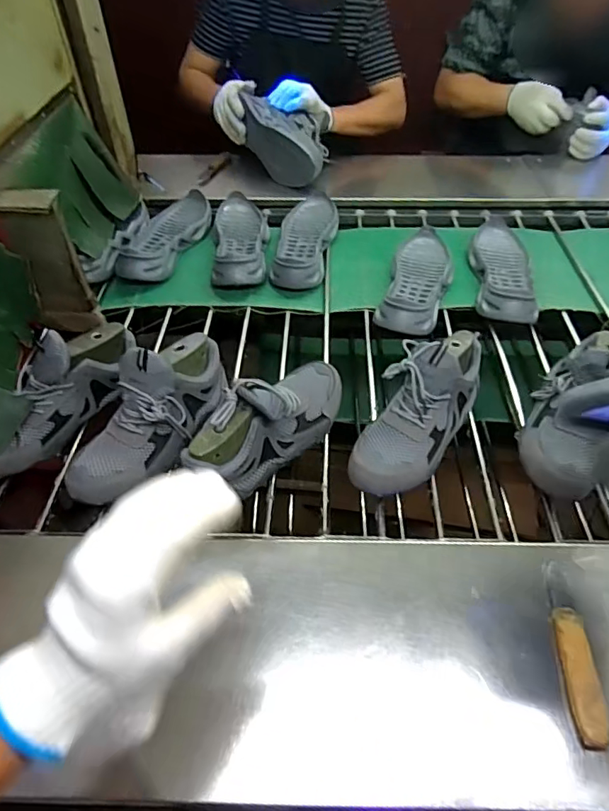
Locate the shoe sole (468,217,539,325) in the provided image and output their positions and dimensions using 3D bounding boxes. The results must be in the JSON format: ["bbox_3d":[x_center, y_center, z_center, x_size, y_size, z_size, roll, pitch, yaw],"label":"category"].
[{"bbox_3d":[0.361,-0.251,0.928,0.099,0.049,0.282,9,47,5],"label":"shoe sole"}]

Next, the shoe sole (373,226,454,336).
[{"bbox_3d":[0.208,-0.228,0.914,0.106,0.034,0.309,14,48,10],"label":"shoe sole"}]

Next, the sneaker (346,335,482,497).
[{"bbox_3d":[0.151,-0.001,0.647,0.106,0.106,0.267,31,72,23],"label":"sneaker"}]

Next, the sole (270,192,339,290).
[{"bbox_3d":[0.005,-0.340,1.009,0.108,0.048,0.311,9,47,5],"label":"sole"}]

